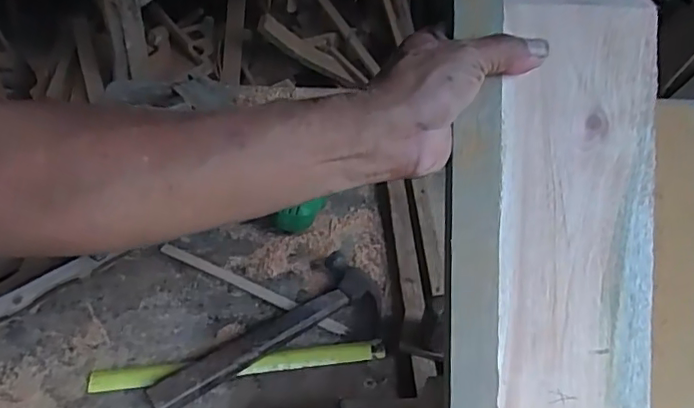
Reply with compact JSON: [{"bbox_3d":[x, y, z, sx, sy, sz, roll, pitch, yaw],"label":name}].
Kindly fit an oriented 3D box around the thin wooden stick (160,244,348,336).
[{"bbox_3d":[-0.107,0.094,0.649,0.236,0.008,0.016,22,48,15],"label":"thin wooden stick"}]

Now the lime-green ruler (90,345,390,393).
[{"bbox_3d":[-0.107,0.163,0.583,0.292,0.010,0.024,-4,47,-9],"label":"lime-green ruler"}]

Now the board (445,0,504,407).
[{"bbox_3d":[0.078,0.090,0.361,0.031,0.485,0.020,0,3,-6],"label":"board"}]

